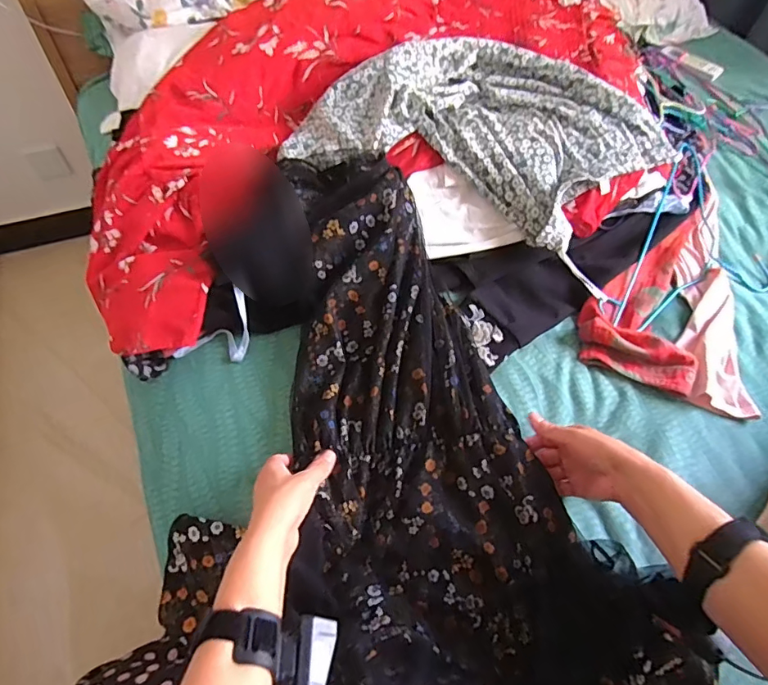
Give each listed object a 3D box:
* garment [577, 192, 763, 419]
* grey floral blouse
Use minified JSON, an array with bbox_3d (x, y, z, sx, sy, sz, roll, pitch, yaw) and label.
[{"bbox_3d":[0.426,-0.086,0.701,0.217,0.031,0.378,23,57,12],"label":"garment"},{"bbox_3d":[0.157,-0.327,0.765,0.550,0.102,0.393,19,57,9],"label":"grey floral blouse"}]

